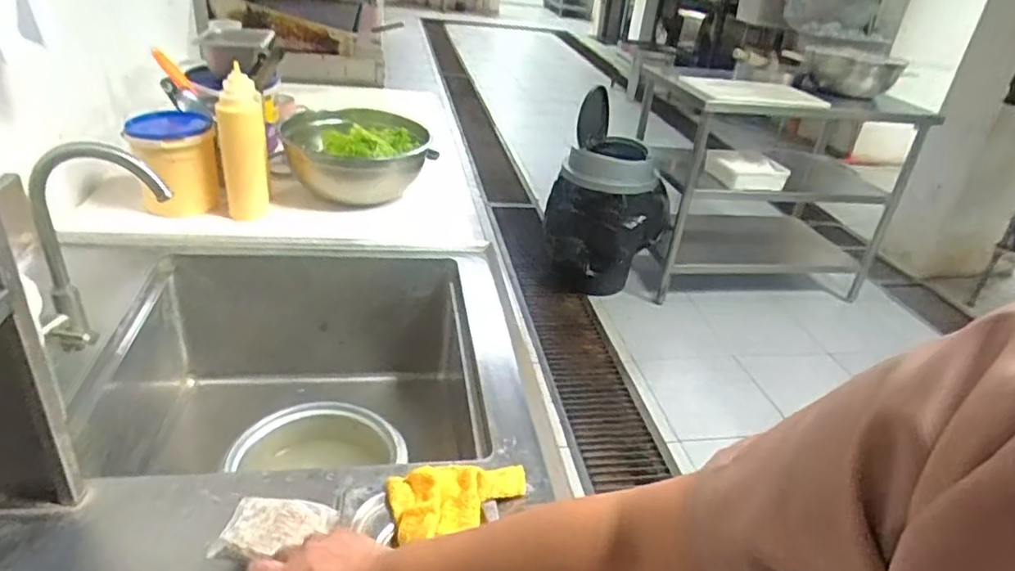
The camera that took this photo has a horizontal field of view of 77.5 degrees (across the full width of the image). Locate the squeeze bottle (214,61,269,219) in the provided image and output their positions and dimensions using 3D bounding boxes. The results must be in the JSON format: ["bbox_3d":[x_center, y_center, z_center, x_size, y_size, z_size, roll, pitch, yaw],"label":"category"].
[{"bbox_3d":[-0.528,-0.267,1.268,0.090,0.284,0.073,-7,33,-22],"label":"squeeze bottle"}]

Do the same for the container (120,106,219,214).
[{"bbox_3d":[-0.682,-0.246,1.297,0.152,0.191,0.156,-10,35,-27],"label":"container"}]

